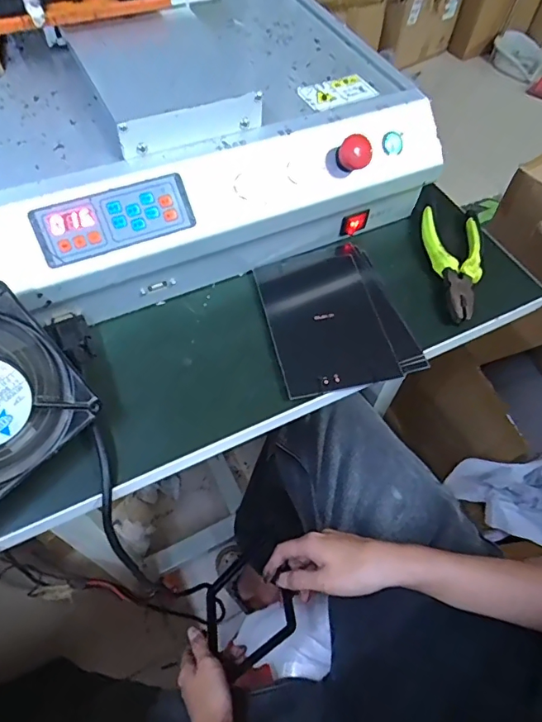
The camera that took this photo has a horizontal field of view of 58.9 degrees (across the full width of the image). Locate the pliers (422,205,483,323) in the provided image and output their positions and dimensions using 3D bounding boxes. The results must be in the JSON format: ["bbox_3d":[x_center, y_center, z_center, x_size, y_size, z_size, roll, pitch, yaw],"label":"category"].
[{"bbox_3d":[0.190,-0.096,0.479,0.049,0.020,0.135,-1,58,-5],"label":"pliers"}]

